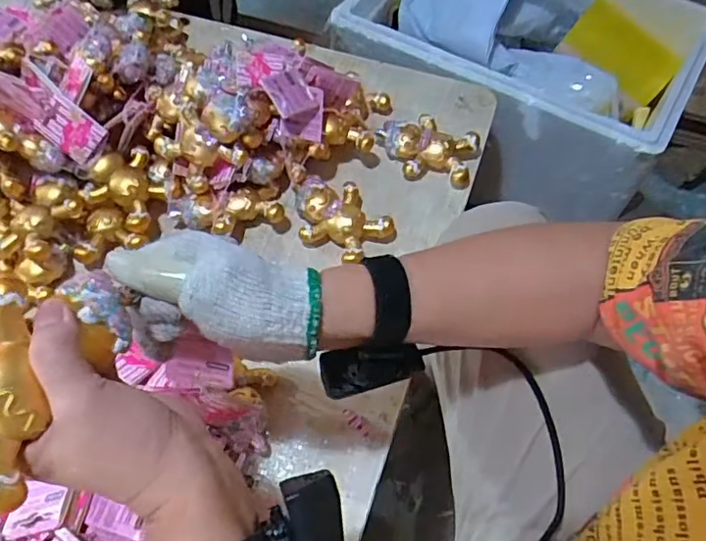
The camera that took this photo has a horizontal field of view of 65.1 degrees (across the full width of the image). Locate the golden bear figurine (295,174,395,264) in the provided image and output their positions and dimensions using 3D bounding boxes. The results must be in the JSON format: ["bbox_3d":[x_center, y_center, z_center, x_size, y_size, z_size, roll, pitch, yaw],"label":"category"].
[{"bbox_3d":[-0.016,-0.054,0.599,0.100,0.040,0.079,37,65,18],"label":"golden bear figurine"}]

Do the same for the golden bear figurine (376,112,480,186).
[{"bbox_3d":[0.087,-0.147,0.658,0.114,0.031,0.081,18,60,9],"label":"golden bear figurine"}]

